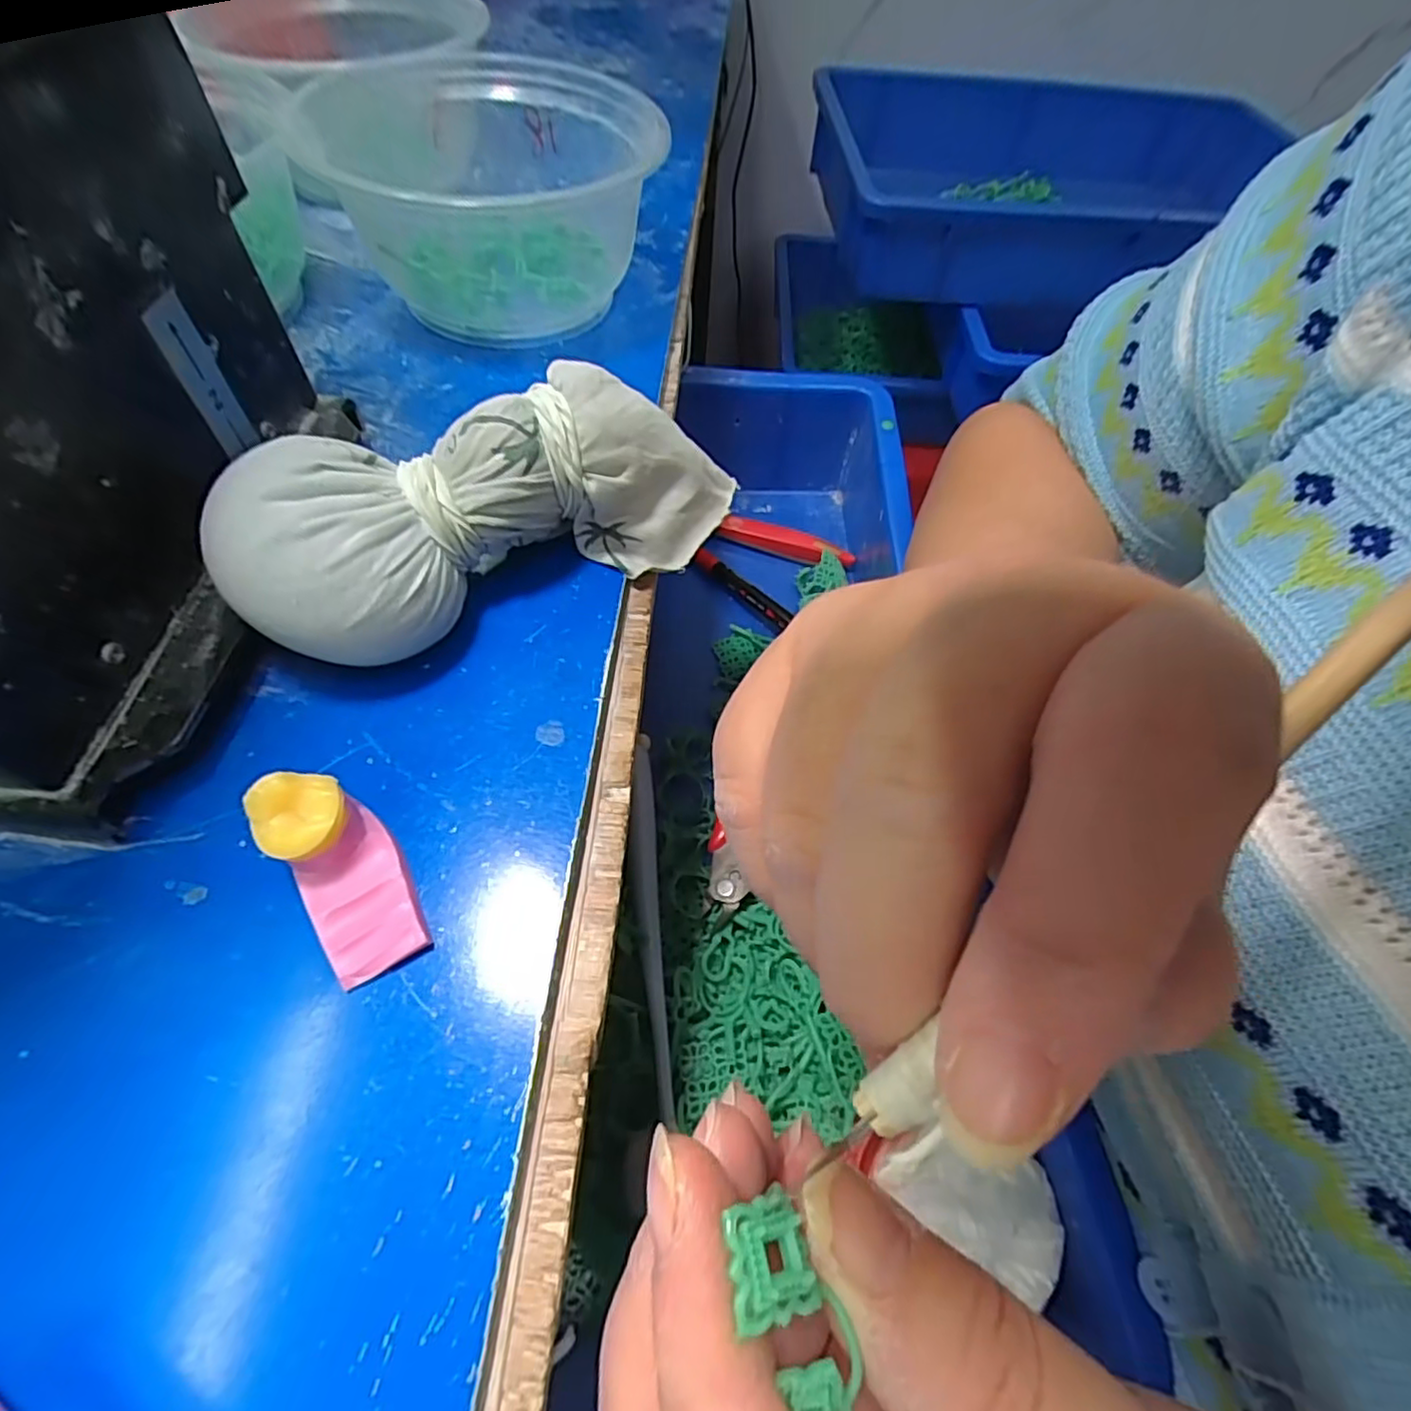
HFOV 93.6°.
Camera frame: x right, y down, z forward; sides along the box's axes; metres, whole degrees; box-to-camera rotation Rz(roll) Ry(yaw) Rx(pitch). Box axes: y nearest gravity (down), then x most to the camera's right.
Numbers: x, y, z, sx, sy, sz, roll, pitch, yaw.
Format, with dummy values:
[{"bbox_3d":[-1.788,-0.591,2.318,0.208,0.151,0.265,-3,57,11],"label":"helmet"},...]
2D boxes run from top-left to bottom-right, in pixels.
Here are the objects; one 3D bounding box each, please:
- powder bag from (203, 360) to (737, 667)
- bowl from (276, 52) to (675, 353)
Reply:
[{"bbox_3d":[-0.056,-0.059,0.193,0.149,0.049,0.055,-30,65,-20],"label":"powder bag"},{"bbox_3d":[-0.090,-0.211,0.277,0.130,0.062,0.116,-14,60,-13],"label":"bowl"}]

